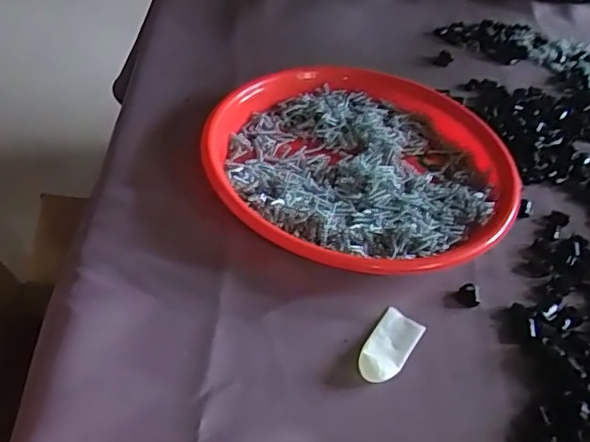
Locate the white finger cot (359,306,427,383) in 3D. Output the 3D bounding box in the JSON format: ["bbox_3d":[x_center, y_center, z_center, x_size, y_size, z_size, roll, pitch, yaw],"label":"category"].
[{"bbox_3d":[0.057,0.075,0.356,0.026,0.008,0.054,28,48,19],"label":"white finger cot"}]

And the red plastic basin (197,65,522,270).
[{"bbox_3d":[0.055,-0.046,0.462,0.225,0.029,0.234,4,45,-4],"label":"red plastic basin"}]

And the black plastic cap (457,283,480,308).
[{"bbox_3d":[0.117,0.050,0.396,0.014,0.006,0.015,11,45,3],"label":"black plastic cap"}]

